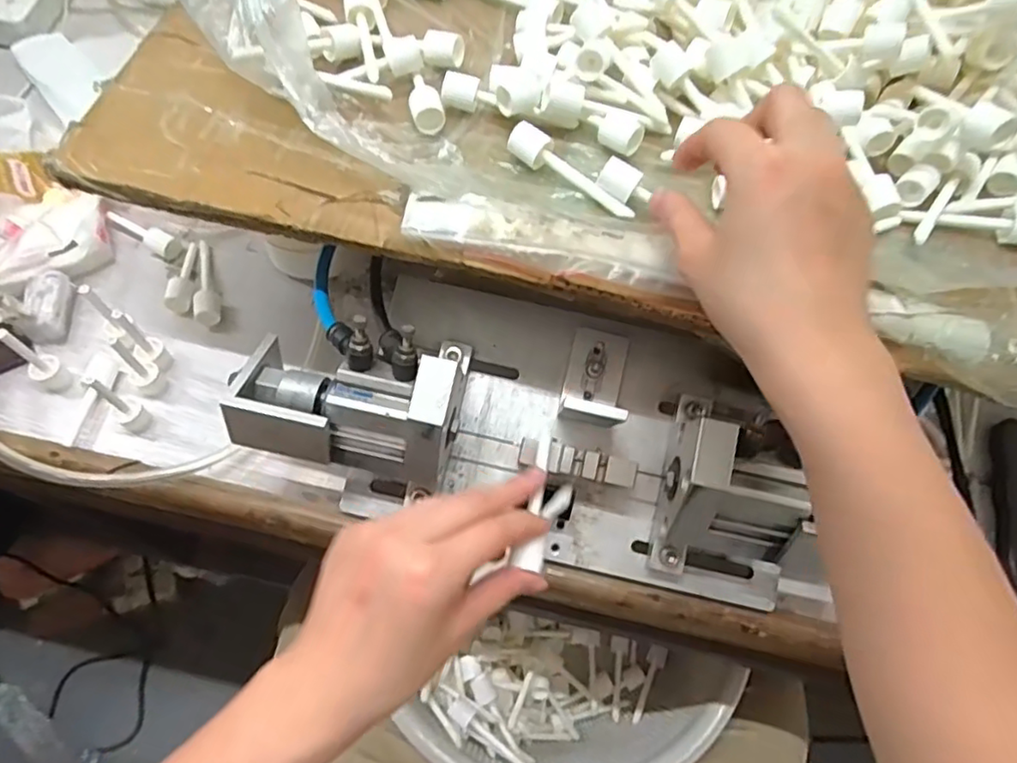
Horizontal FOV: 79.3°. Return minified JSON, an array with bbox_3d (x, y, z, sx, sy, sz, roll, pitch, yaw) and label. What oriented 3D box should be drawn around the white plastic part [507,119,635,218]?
[{"bbox_3d":[0.036,-0.117,0.341,0.079,0.014,0.018,30,66,11],"label":"white plastic part"}]

